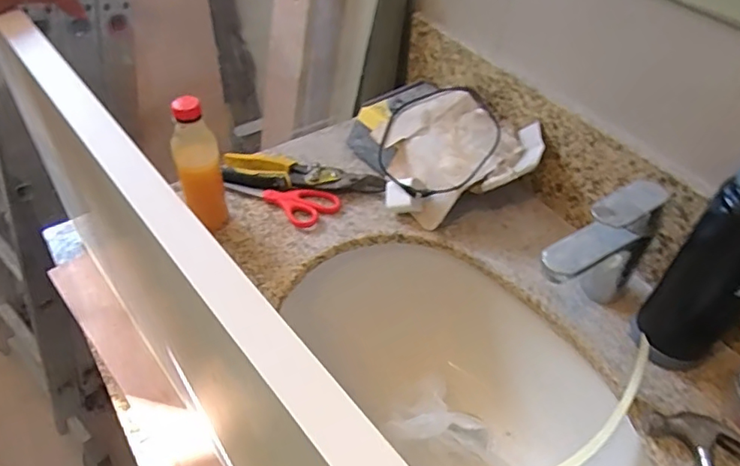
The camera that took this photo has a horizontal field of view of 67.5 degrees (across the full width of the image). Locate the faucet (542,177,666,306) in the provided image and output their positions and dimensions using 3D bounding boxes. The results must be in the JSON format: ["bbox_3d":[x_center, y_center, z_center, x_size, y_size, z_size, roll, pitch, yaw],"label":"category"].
[{"bbox_3d":[0.235,0.031,0.590,0.139,0.167,0.039,-22,51,-23],"label":"faucet"}]

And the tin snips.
[{"bbox_3d":[-0.093,-0.080,0.774,0.222,0.025,0.060,7,46,4],"label":"tin snips"}]

